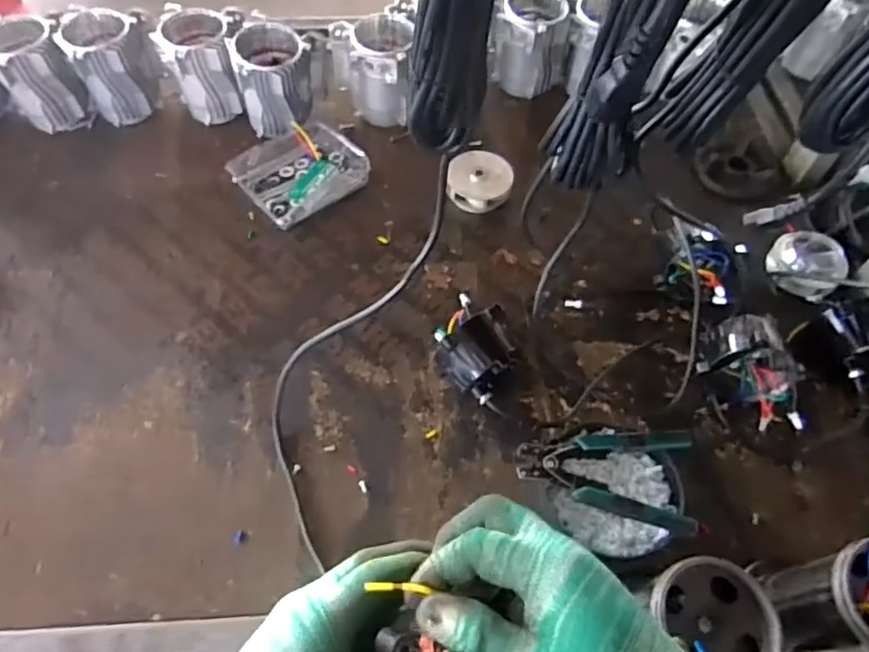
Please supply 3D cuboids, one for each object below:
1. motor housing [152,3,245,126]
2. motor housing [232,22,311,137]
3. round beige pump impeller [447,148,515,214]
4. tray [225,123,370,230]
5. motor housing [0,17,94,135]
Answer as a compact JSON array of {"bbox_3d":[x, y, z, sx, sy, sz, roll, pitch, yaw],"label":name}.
[{"bbox_3d":[-0.352,-0.403,0.959,0.122,0.138,0.114,-3,59,-3],"label":"motor housing"},{"bbox_3d":[-0.242,-0.369,0.938,0.115,0.139,0.111,1,59,-1],"label":"motor housing"},{"bbox_3d":[0.069,-0.215,0.912,0.092,0.036,0.091,1,59,-1],"label":"round beige pump impeller"},{"bbox_3d":[-0.196,-0.233,0.921,0.177,0.037,0.135,-35,66,-20],"label":"tray"},{"bbox_3d":[-0.603,-0.377,0.937,0.097,0.139,0.097,-40,67,-22],"label":"motor housing"}]

